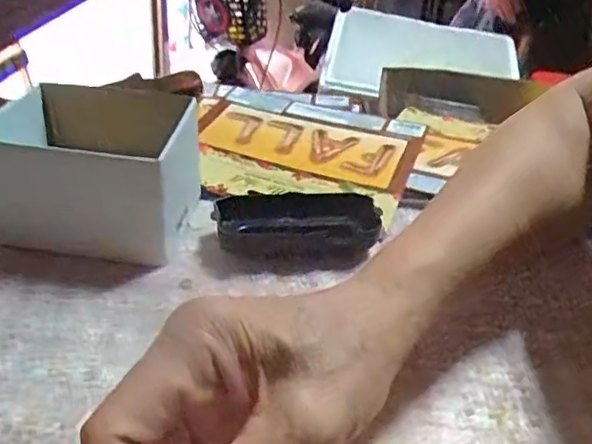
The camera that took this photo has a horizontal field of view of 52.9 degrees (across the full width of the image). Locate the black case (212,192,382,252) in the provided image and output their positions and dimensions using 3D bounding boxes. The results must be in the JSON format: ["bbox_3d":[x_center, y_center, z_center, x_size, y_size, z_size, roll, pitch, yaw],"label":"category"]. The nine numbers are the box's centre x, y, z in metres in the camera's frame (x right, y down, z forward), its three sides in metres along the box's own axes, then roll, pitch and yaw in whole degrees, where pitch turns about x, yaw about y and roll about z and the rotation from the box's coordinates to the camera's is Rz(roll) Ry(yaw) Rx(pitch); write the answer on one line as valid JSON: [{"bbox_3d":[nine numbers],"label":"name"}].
[{"bbox_3d":[0.001,-0.001,0.414,0.110,0.021,0.045,1,35,-4],"label":"black case"}]

